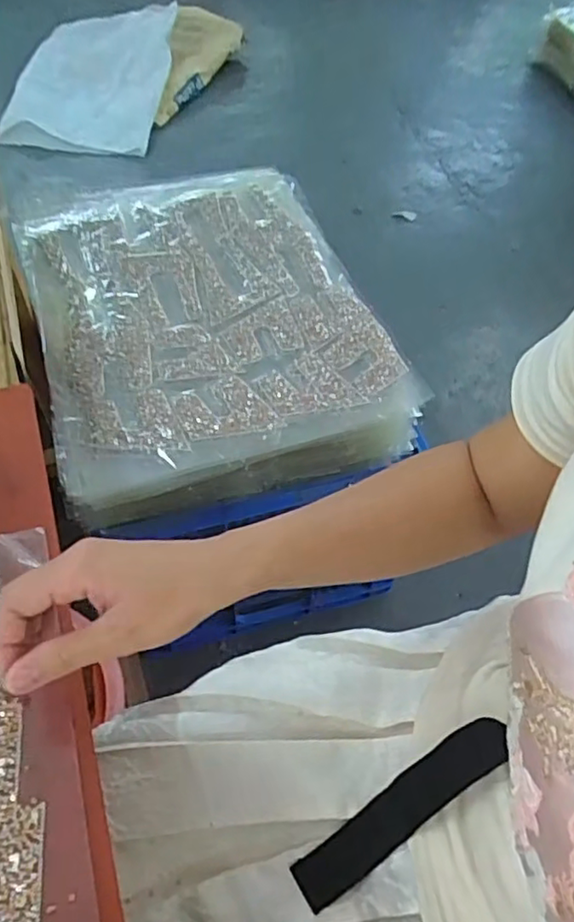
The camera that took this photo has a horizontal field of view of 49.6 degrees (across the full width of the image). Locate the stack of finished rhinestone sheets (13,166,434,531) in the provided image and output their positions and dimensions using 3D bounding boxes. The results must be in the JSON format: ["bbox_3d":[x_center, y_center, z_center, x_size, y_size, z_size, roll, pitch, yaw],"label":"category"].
[{"bbox_3d":[-0.120,-0.195,0.887,0.433,0.128,0.549,-15,56,-13],"label":"stack of finished rhinestone sheets"}]

